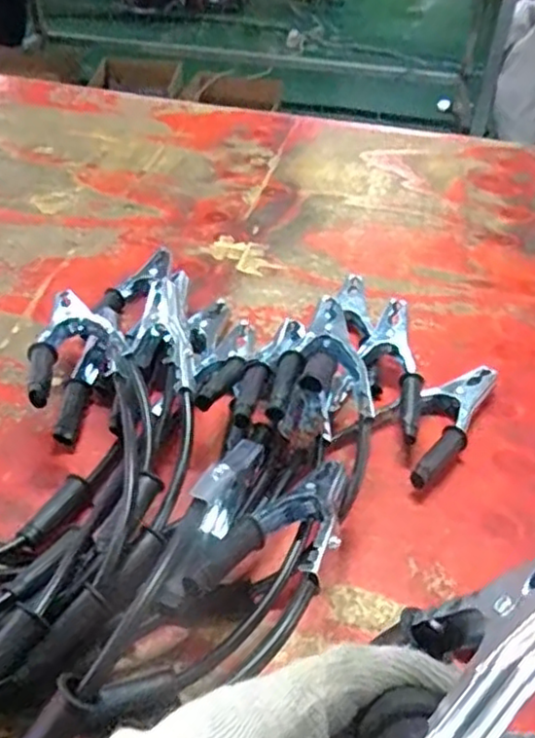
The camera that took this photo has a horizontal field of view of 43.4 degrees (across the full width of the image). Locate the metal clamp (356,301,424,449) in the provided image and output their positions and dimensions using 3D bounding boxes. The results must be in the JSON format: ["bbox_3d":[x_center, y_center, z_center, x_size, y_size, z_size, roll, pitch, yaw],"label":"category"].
[{"bbox_3d":[0.107,0.003,0.587,0.050,0.049,0.147,-1,41,-3],"label":"metal clamp"}]

